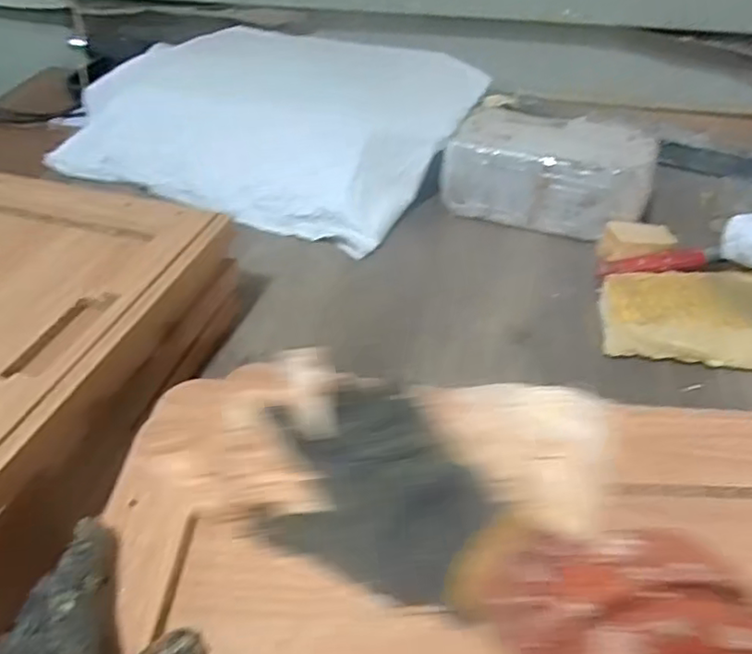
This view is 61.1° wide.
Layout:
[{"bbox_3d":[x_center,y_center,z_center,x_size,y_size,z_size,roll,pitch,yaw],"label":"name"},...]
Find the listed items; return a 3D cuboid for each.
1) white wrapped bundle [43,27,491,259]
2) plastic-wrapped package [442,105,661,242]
[{"bbox_3d":[-0.161,-0.288,0.861,0.543,0.147,0.289,13,45,17],"label":"white wrapped bundle"},{"bbox_3d":[0.206,-0.181,0.763,0.233,0.101,0.101,16,46,20],"label":"plastic-wrapped package"}]

